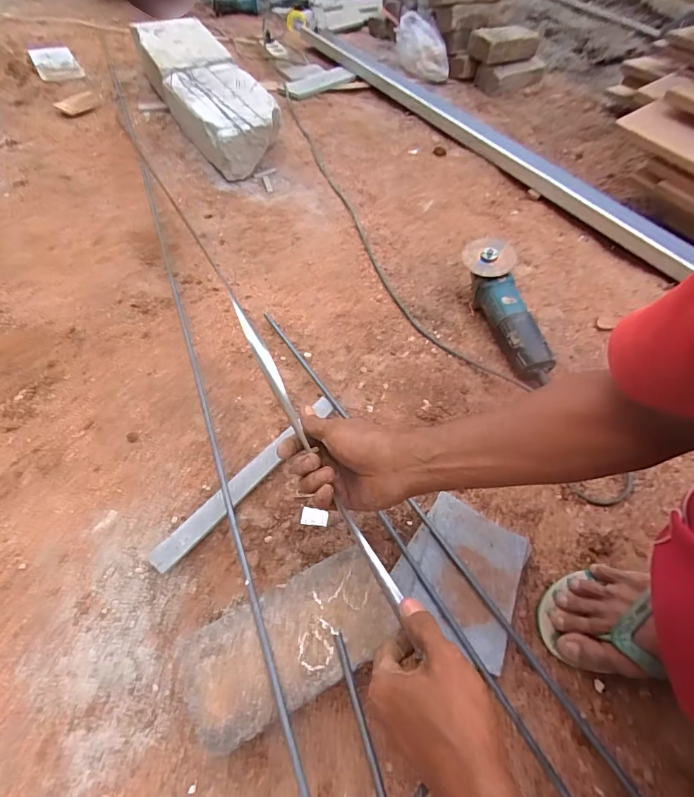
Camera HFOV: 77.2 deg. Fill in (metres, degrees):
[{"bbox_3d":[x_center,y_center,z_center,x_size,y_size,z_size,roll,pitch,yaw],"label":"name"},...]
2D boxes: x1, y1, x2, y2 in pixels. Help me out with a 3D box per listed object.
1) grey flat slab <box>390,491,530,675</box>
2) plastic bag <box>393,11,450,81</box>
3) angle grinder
[{"bbox_3d":[0.134,0.202,0.514,0.133,0.019,0.150,22,59,15],"label":"grey flat slab"},{"bbox_3d":[0.226,-1.123,1.371,0.102,0.101,0.260,-13,57,-7],"label":"plastic bag"},{"bbox_3d":[0.270,-0.155,0.747,0.089,0.079,0.277,-12,70,-7],"label":"angle grinder"}]

